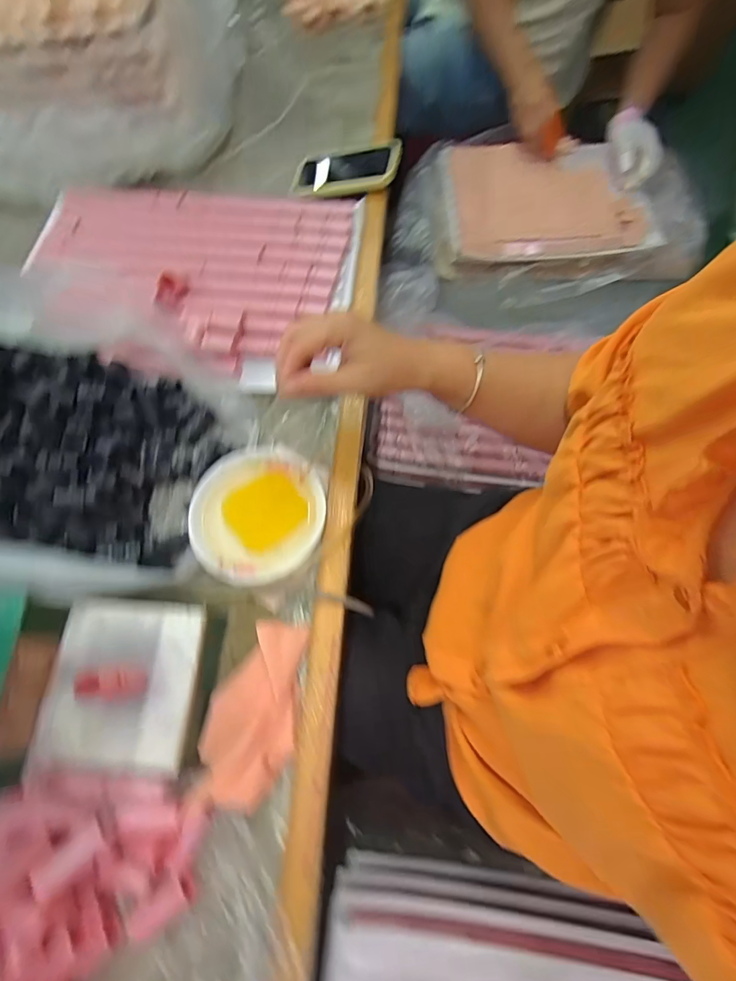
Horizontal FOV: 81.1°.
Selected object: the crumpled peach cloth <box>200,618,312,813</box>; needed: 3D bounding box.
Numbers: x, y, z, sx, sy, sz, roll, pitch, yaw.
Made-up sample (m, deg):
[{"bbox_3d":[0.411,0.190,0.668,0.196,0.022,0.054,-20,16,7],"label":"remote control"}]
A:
[{"bbox_3d":[-0.102,0.187,0.372,0.080,0.017,0.138,4,68,2],"label":"crumpled peach cloth"}]

